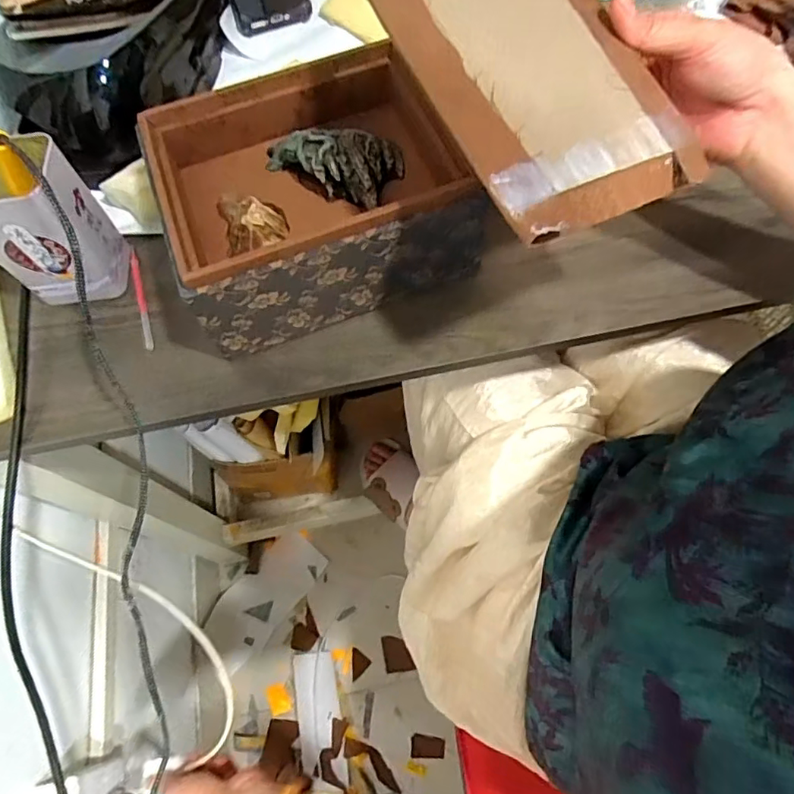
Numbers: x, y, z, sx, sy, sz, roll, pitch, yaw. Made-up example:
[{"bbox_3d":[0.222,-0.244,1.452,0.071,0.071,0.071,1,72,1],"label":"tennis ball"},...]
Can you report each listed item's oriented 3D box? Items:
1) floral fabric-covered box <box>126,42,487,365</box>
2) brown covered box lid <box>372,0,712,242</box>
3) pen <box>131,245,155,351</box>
[{"bbox_3d":[-0.063,-0.155,0.427,0.210,0.096,0.172,-20,67,-5],"label":"floral fabric-covered box"},{"bbox_3d":[0.077,-0.186,0.308,0.132,0.010,0.193,-24,79,-15],"label":"brown covered box lid"},{"bbox_3d":[-0.212,-0.084,0.451,0.008,0.008,0.104,-18,67,-5],"label":"pen"}]

